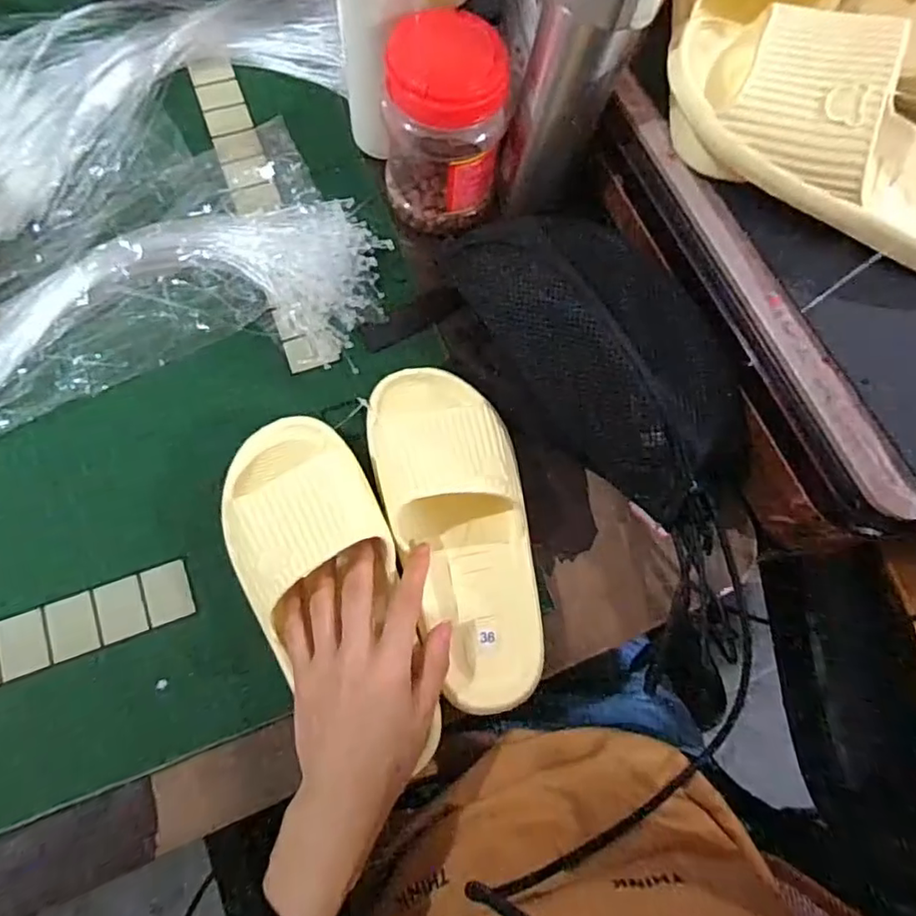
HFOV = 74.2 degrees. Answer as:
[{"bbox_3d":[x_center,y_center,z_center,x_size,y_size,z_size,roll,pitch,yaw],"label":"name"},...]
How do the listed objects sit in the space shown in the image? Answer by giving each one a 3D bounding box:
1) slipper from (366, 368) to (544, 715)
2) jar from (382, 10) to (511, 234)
[{"bbox_3d":[0.001,0.044,0.417,0.094,0.060,0.239,-16,82,-7],"label":"slipper"},{"bbox_3d":[-0.012,-0.248,0.461,0.093,0.138,0.079,4,72,-1],"label":"jar"}]

